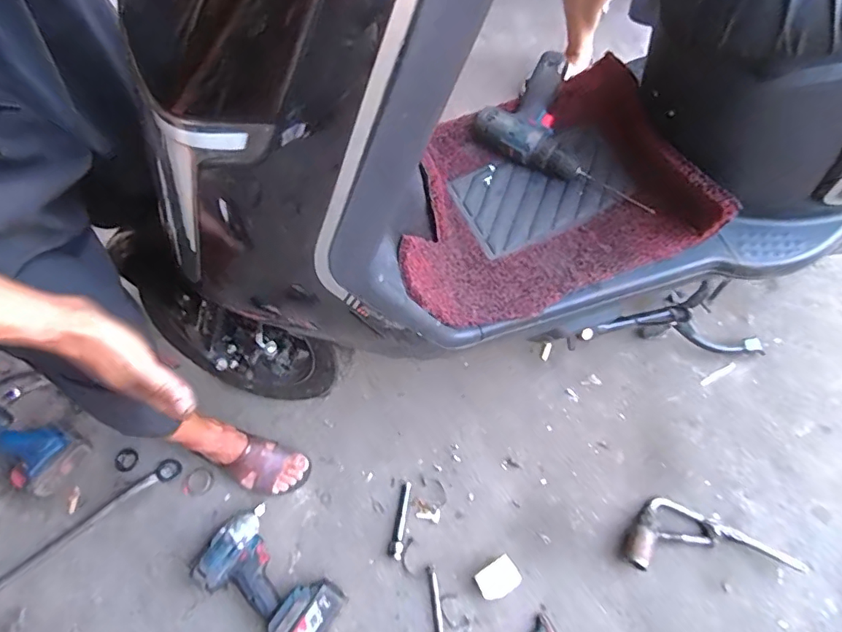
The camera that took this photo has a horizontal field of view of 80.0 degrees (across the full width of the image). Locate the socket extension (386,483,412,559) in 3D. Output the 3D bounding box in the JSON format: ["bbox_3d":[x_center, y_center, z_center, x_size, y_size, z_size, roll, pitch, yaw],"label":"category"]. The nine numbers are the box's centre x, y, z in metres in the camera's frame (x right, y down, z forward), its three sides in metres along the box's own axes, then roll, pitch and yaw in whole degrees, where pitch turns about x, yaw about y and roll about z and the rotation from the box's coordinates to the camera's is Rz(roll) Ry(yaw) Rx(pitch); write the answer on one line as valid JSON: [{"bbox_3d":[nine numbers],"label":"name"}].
[{"bbox_3d":[-0.033,0.358,0.881,0.025,0.017,0.124,13,66,4],"label":"socket extension"}]

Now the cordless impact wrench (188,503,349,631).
[{"bbox_3d":[-0.243,0.429,0.812,0.245,0.065,0.138,33,69,18],"label":"cordless impact wrench"}]

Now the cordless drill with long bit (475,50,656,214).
[{"bbox_3d":[0.249,-0.276,0.772,0.293,0.062,0.180,39,71,20],"label":"cordless drill with long bit"}]

